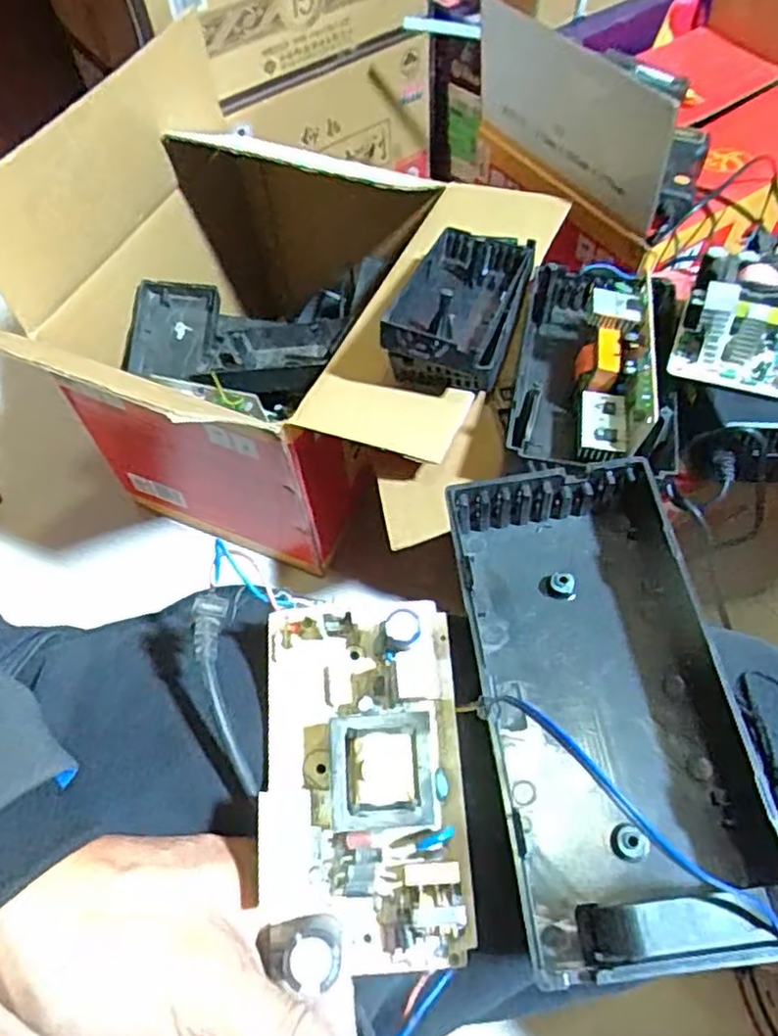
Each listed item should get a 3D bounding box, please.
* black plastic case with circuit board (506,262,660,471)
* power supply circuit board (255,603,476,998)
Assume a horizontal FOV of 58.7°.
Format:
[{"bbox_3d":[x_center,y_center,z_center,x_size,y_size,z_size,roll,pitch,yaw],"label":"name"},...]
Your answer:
[{"bbox_3d":[0.167,-0.143,0.583,0.107,0.078,0.189,9,59,9],"label":"black plastic case with circuit board"},{"bbox_3d":[-0.010,0.091,0.248,0.071,0.035,0.123,-4,58,1],"label":"power supply circuit board"}]

